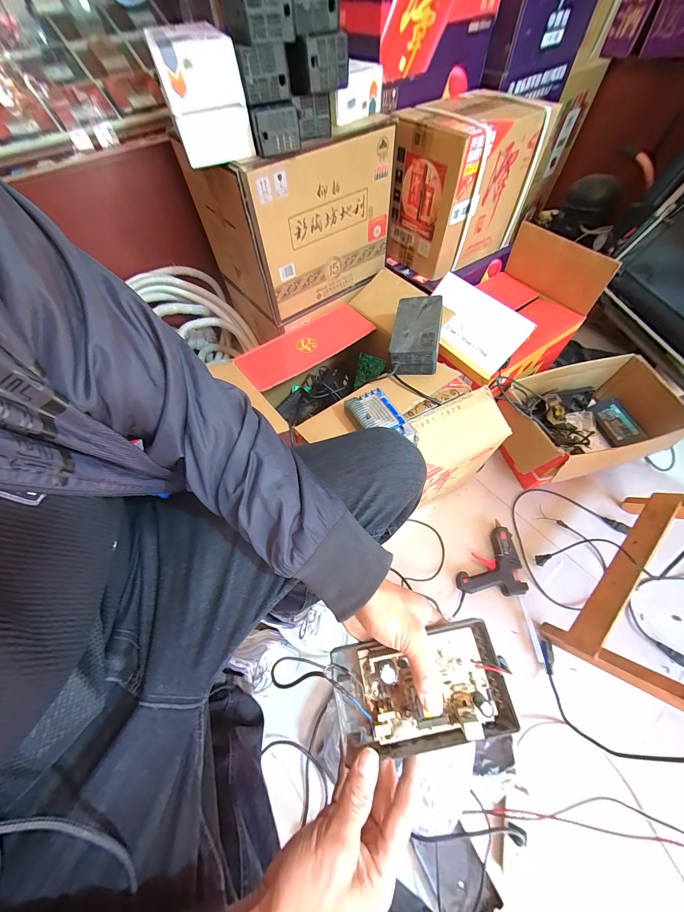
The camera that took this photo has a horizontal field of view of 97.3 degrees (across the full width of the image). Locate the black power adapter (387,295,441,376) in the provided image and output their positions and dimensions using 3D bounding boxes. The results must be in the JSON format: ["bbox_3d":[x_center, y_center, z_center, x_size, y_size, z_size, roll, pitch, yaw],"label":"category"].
[{"bbox_3d":[0.177,-0.287,0.707,0.106,0.073,0.196,3,63,19],"label":"black power adapter"}]

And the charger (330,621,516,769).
[{"bbox_3d":[0.078,0.235,0.305,0.167,0.043,0.094,-10,60,-4],"label":"charger"}]

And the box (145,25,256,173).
[{"bbox_3d":[-0.219,-0.565,0.479,0.121,0.128,0.074,-15,61,-6],"label":"box"}]

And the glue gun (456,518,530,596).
[{"bbox_3d":[0.366,0.259,0.761,0.152,0.031,0.165,0,60,3],"label":"glue gun"}]

